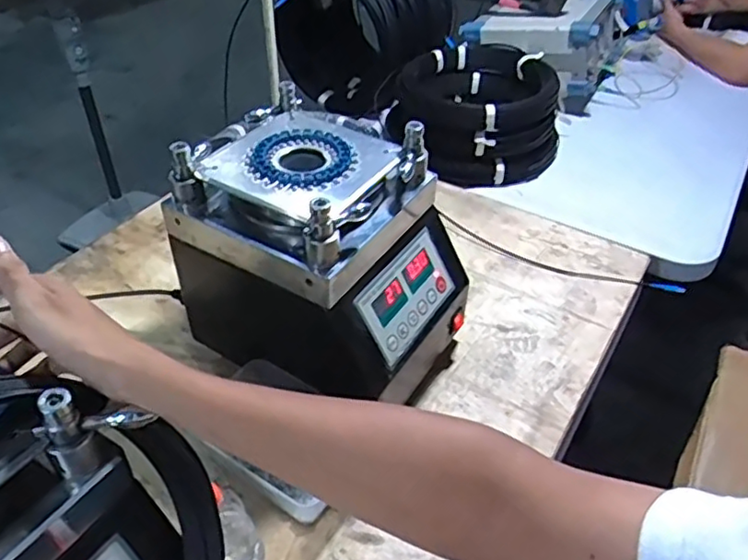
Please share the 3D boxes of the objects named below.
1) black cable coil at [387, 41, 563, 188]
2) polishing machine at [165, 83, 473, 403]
[{"bbox_3d":[0.209,-0.334,1.220,0.290,0.134,0.299,1,41,-1],"label":"black cable coil"},{"bbox_3d":[-0.054,-0.016,0.741,0.272,0.279,0.213,24,46,23],"label":"polishing machine"}]

